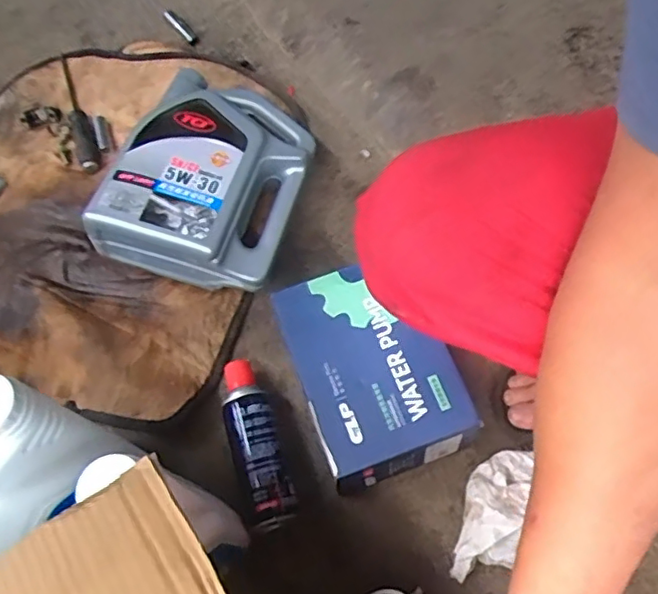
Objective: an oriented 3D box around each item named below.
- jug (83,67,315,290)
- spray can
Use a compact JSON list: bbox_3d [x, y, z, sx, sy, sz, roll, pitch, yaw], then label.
[{"bbox_3d":[-0.148,-0.175,0.783,0.216,0.102,0.302,13,67,13],"label":"jug"},{"bbox_3d":[-0.085,0.169,0.681,0.066,0.056,0.193,-17,65,-4],"label":"spray can"}]

